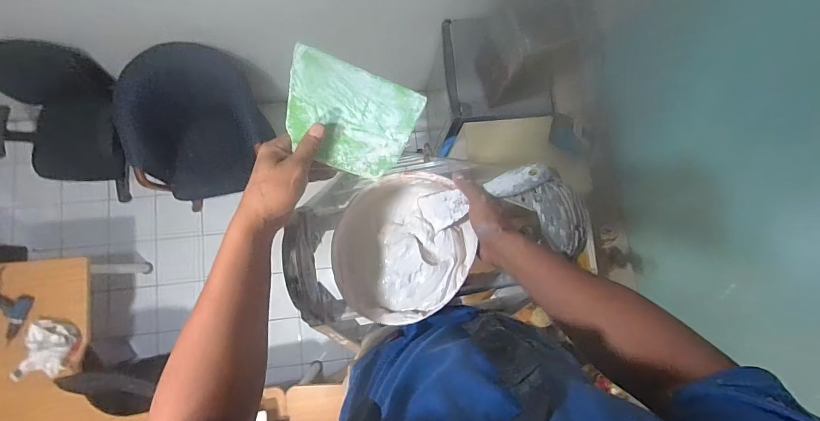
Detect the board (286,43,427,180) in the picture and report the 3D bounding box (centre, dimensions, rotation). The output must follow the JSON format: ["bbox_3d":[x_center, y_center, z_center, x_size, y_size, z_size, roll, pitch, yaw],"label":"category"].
[{"bbox_3d":[-0.072,-0.112,0.480,0.160,0.006,0.125,18,83,-19],"label":"board"}]

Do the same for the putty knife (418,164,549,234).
[{"bbox_3d":[0.098,-0.018,0.542,0.183,0.015,0.053,-18,82,29],"label":"putty knife"}]

